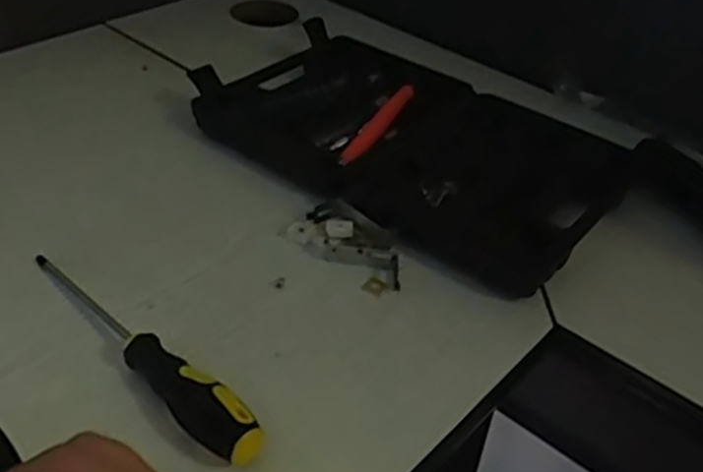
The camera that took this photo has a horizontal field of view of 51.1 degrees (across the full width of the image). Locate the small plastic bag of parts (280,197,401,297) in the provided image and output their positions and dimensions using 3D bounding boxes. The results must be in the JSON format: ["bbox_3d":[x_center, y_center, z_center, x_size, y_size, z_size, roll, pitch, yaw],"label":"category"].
[{"bbox_3d":[0.001,0.005,0.520,0.094,0.013,0.047,33,46,30],"label":"small plastic bag of parts"}]

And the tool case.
[{"bbox_3d":[0.047,-0.085,0.613,0.340,0.038,0.209,29,44,27],"label":"tool case"}]

